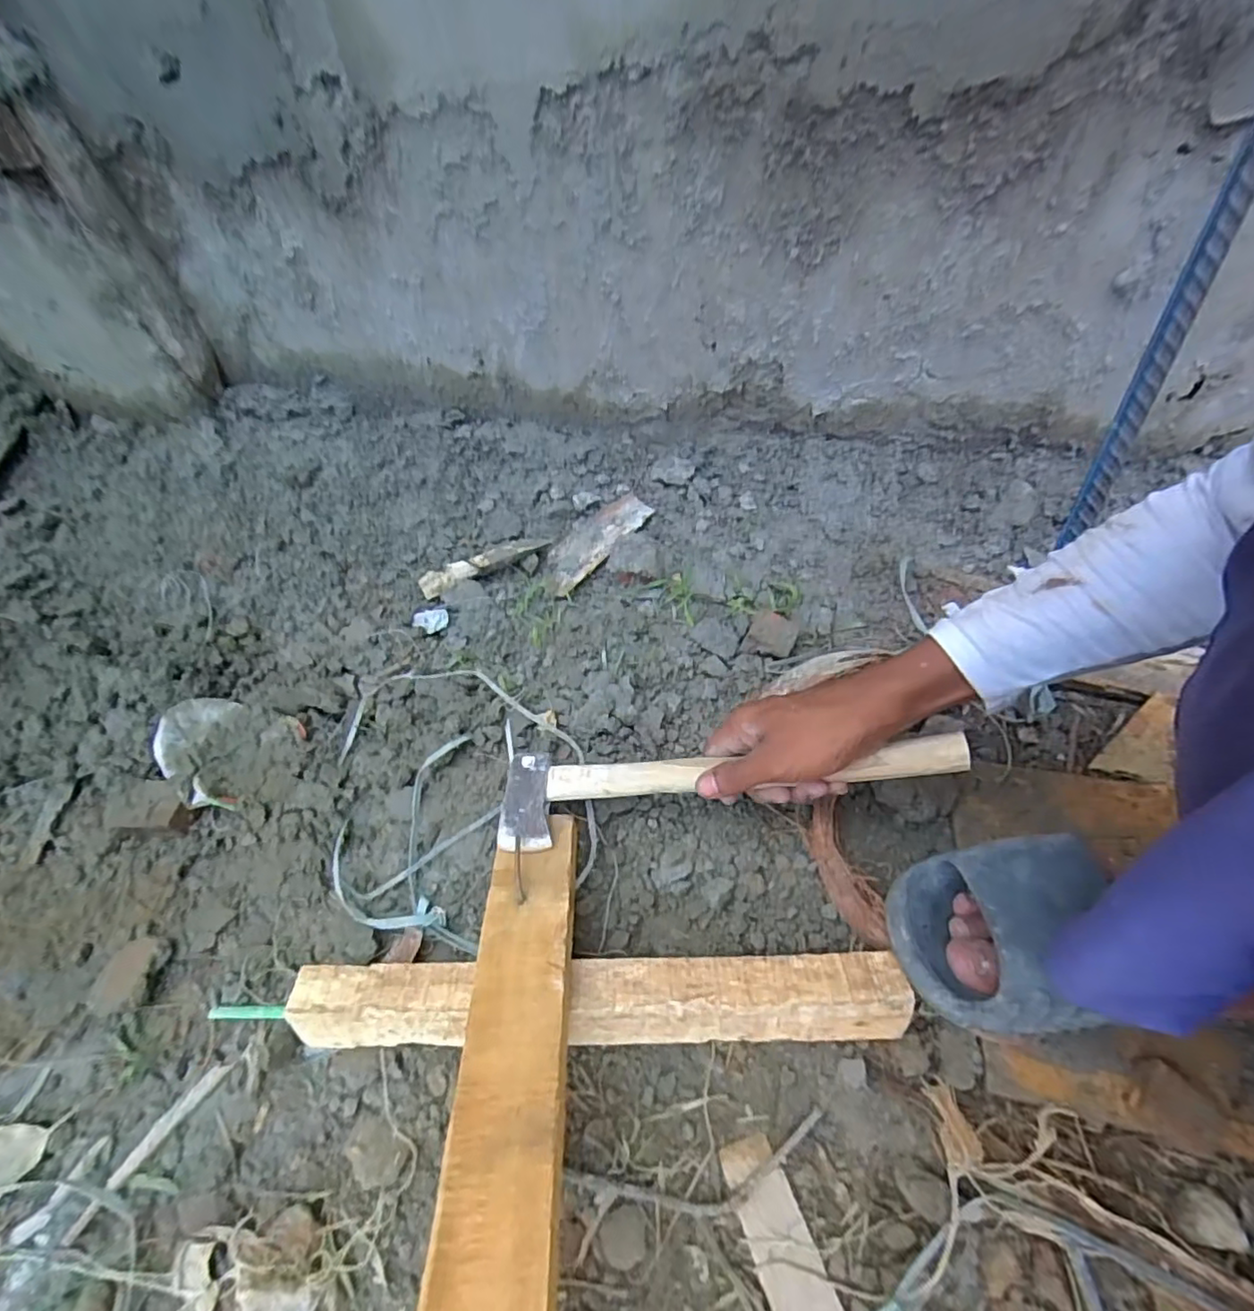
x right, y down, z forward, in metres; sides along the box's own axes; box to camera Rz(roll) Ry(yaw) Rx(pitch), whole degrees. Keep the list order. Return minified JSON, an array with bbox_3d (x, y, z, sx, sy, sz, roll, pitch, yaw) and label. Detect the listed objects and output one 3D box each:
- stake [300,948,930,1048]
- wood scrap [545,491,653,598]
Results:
[{"bbox_3d":[-0.019,0.228,0.393,0.385,0.049,0.043,-2,50,2],"label":"stake"},{"bbox_3d":[-0.034,-0.144,0.724,0.054,0.019,0.176,32,59,26],"label":"wood scrap"}]

